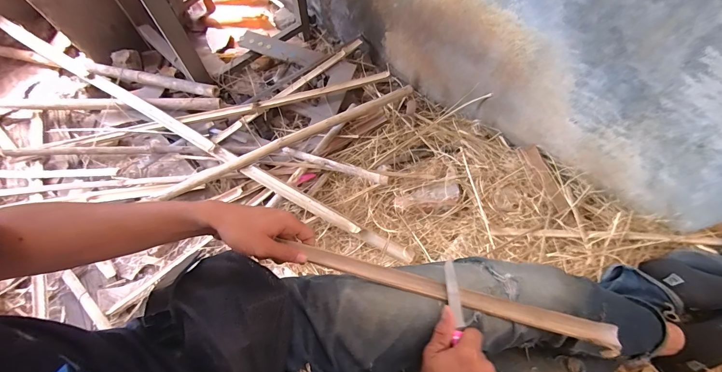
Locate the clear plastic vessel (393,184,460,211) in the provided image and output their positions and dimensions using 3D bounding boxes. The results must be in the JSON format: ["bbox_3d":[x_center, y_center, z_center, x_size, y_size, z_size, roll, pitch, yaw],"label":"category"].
[{"bbox_3d":[0.173,0.029,0.876,0.168,0.034,0.051,-9,67,-1],"label":"clear plastic vessel"}]

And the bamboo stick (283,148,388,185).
[{"bbox_3d":[-0.074,-0.056,0.873,0.322,0.026,0.018,18,68,27],"label":"bamboo stick"}]

